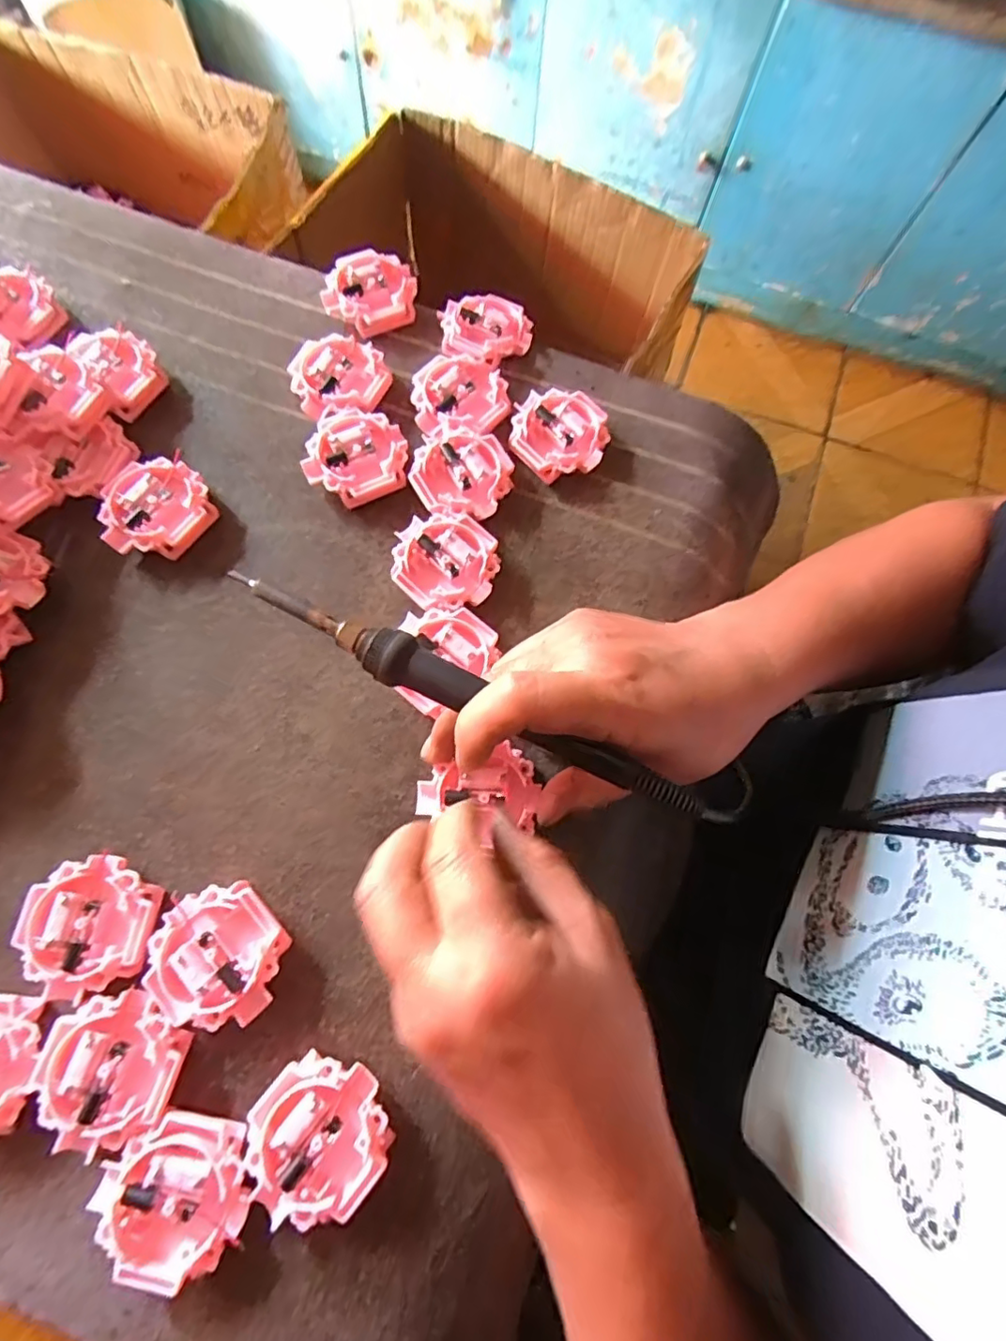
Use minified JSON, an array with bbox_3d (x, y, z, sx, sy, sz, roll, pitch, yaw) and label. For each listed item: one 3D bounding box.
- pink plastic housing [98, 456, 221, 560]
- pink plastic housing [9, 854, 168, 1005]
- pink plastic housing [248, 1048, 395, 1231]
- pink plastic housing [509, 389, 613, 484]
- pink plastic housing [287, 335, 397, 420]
[{"bbox_3d":[-0.181,-0.084,0.307,0.052,0.015,0.054,1,72,-2],"label":"pink plastic housing"},{"bbox_3d":[-0.174,0.108,0.249,0.054,0.014,0.053,1,72,-2],"label":"pink plastic housing"},{"bbox_3d":[-0.071,0.181,0.230,0.051,0.014,0.052,35,74,9],"label":"pink plastic housing"},{"bbox_3d":[0.032,-0.132,0.330,0.050,0.014,0.054,-40,78,-13],"label":"pink plastic housing"},{"bbox_3d":[-0.092,-0.168,0.337,0.053,0.015,0.049,1,72,-2],"label":"pink plastic housing"}]

